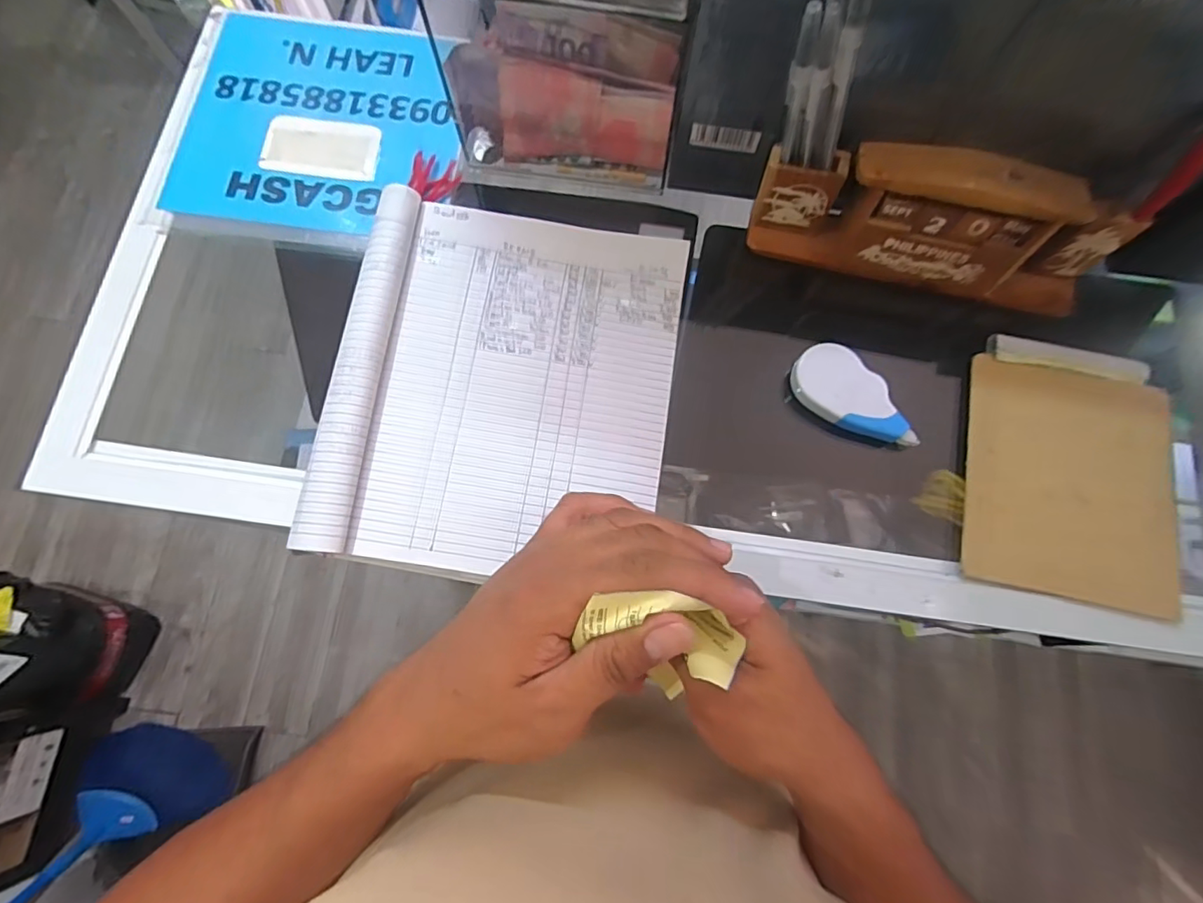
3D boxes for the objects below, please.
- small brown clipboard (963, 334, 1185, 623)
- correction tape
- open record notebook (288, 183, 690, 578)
[{"bbox_3d":[0.311,0.009,0.362,0.131,0.014,0.171,13,76,3],"label":"small brown clipboard"},{"bbox_3d":[0.170,-0.035,0.367,0.089,0.017,0.042,43,79,9],"label":"correction tape"},{"bbox_3d":[-0.061,-0.045,0.359,0.210,0.031,0.242,8,76,2],"label":"open record notebook"}]

